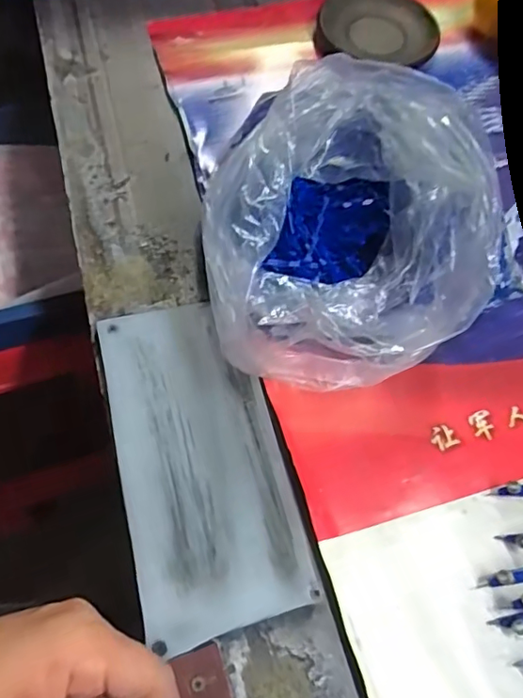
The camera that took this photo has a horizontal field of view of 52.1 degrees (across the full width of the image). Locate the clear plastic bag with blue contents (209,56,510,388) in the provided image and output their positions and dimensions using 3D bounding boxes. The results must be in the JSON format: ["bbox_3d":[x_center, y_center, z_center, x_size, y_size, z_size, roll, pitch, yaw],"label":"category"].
[{"bbox_3d":[0.048,-0.065,0.329,0.157,0.111,0.179,4,62,0],"label":"clear plastic bag with blue contents"}]

